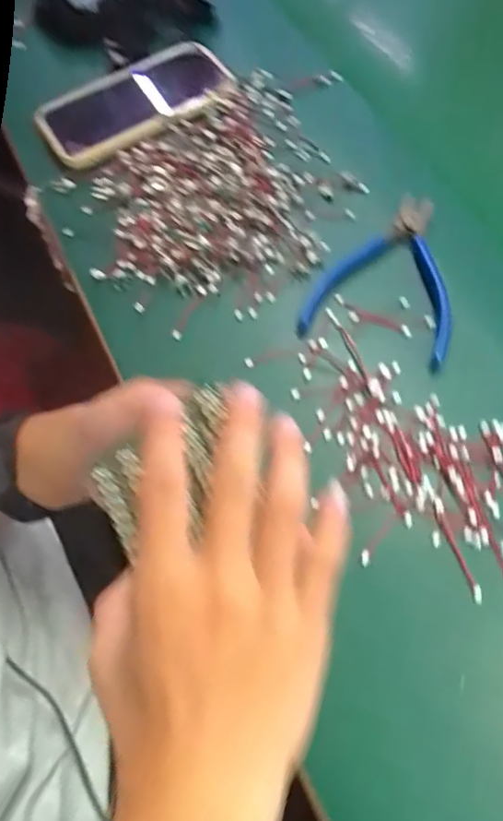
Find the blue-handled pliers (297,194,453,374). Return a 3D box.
[{"bbox_3d":[0.101,-0.104,0.410,0.102,0.010,0.134,14,65,11],"label":"blue-handled pliers"}]

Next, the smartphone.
[{"bbox_3d":[-0.102,-0.277,0.507,0.174,0.014,0.092,-34,66,-13],"label":"smartphone"}]

